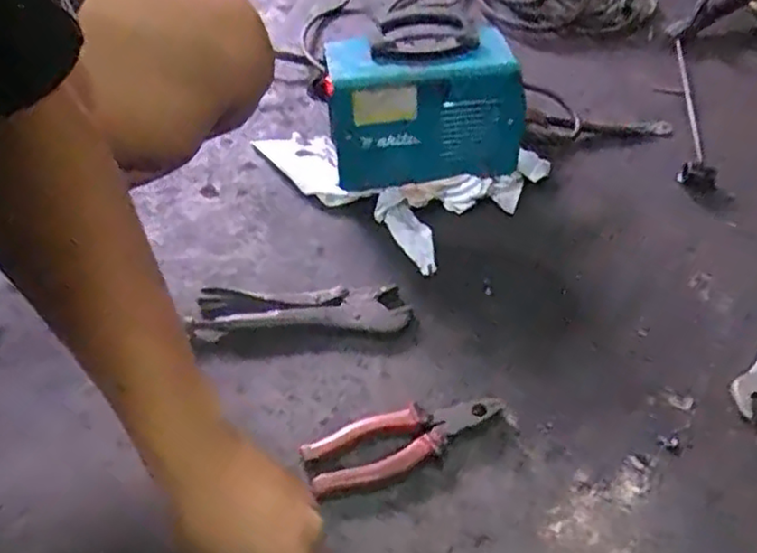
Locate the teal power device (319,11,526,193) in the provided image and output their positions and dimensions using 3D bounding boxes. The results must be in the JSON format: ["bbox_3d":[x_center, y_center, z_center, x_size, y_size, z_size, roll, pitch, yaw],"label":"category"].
[{"bbox_3d":[0.048,-0.193,0.803,0.220,0.169,0.131,-12,54,-15],"label":"teal power device"}]

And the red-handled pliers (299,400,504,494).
[{"bbox_3d":[0.026,0.149,0.629,0.189,0.013,0.056,-11,54,-15],"label":"red-handled pliers"}]

